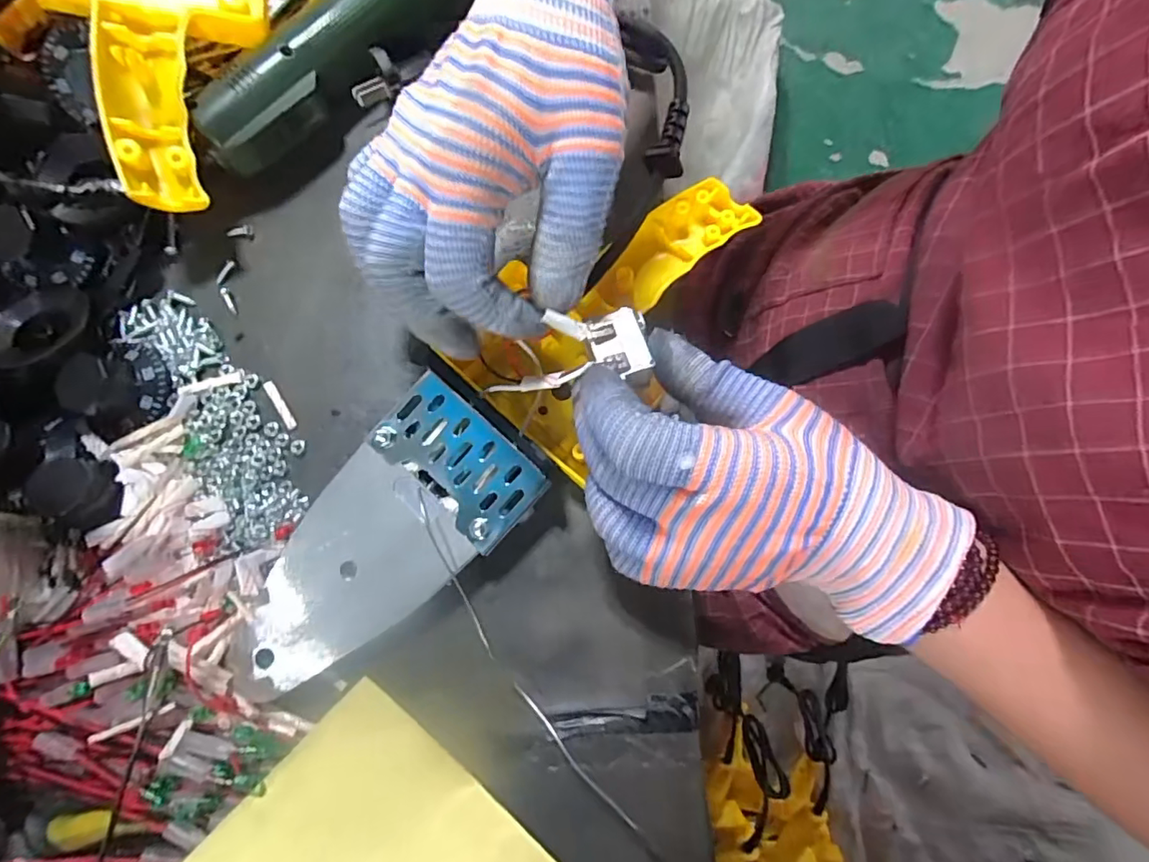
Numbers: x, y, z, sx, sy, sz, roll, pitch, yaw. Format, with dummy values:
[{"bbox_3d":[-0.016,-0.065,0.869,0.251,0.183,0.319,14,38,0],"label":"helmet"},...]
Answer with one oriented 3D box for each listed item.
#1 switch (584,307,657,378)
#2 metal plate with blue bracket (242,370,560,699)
[{"bbox_3d":[0.018,-0.036,0.217,0.023,0.006,0.027,-20,78,-4],"label":"switch"},{"bbox_3d":[-0.090,0.051,0.244,0.147,0.025,0.076,-44,80,-8],"label":"metal plate with blue bracket"}]

